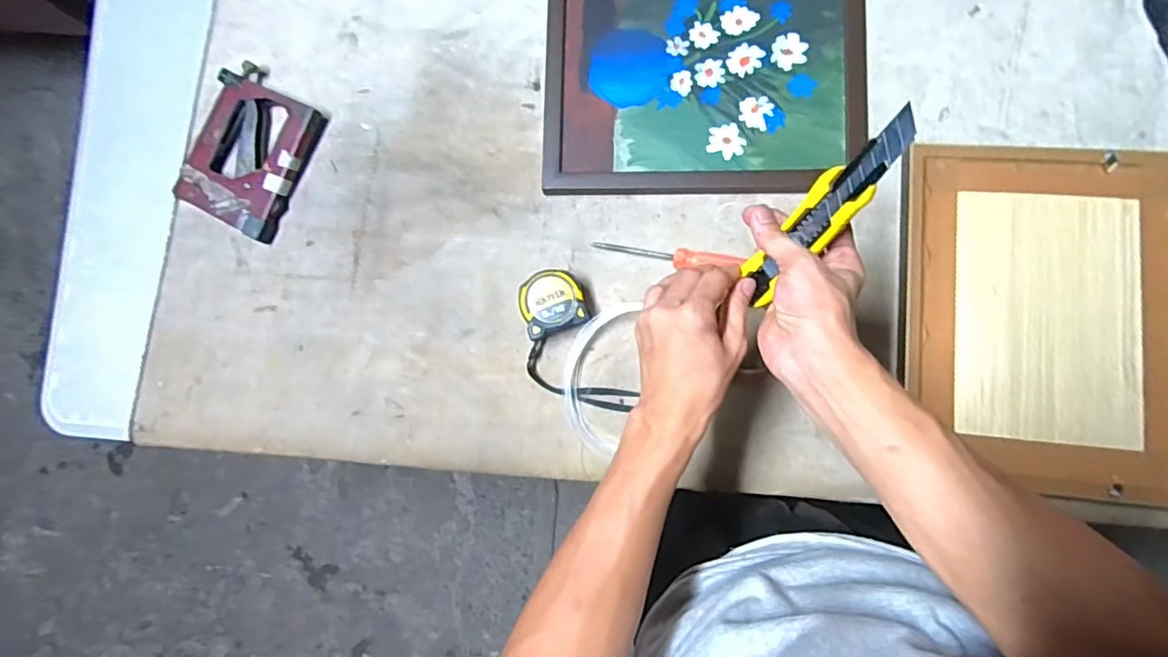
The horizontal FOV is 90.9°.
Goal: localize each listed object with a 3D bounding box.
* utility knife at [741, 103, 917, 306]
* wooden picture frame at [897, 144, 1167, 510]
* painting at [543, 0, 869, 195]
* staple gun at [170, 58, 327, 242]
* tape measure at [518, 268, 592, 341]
[{"bbox_3d":[0.154,-0.074,0.375,0.030,0.153,0.016,40,50,6],"label":"utility knife"},{"bbox_3d":[0.450,-0.012,0.559,0.262,0.041,0.334,6,84,6],"label":"wooden picture frame"},{"bbox_3d":[0.129,-0.281,0.617,0.337,0.026,0.261,0,84,6],"label":"painting"},{"bbox_3d":[-0.389,-0.209,0.676,0.132,0.024,0.179,26,87,8],"label":"staple gun"},{"bbox_3d":[-0.030,-0.027,0.608,0.068,0.041,0.065,-20,83,4],"label":"tape measure"}]

